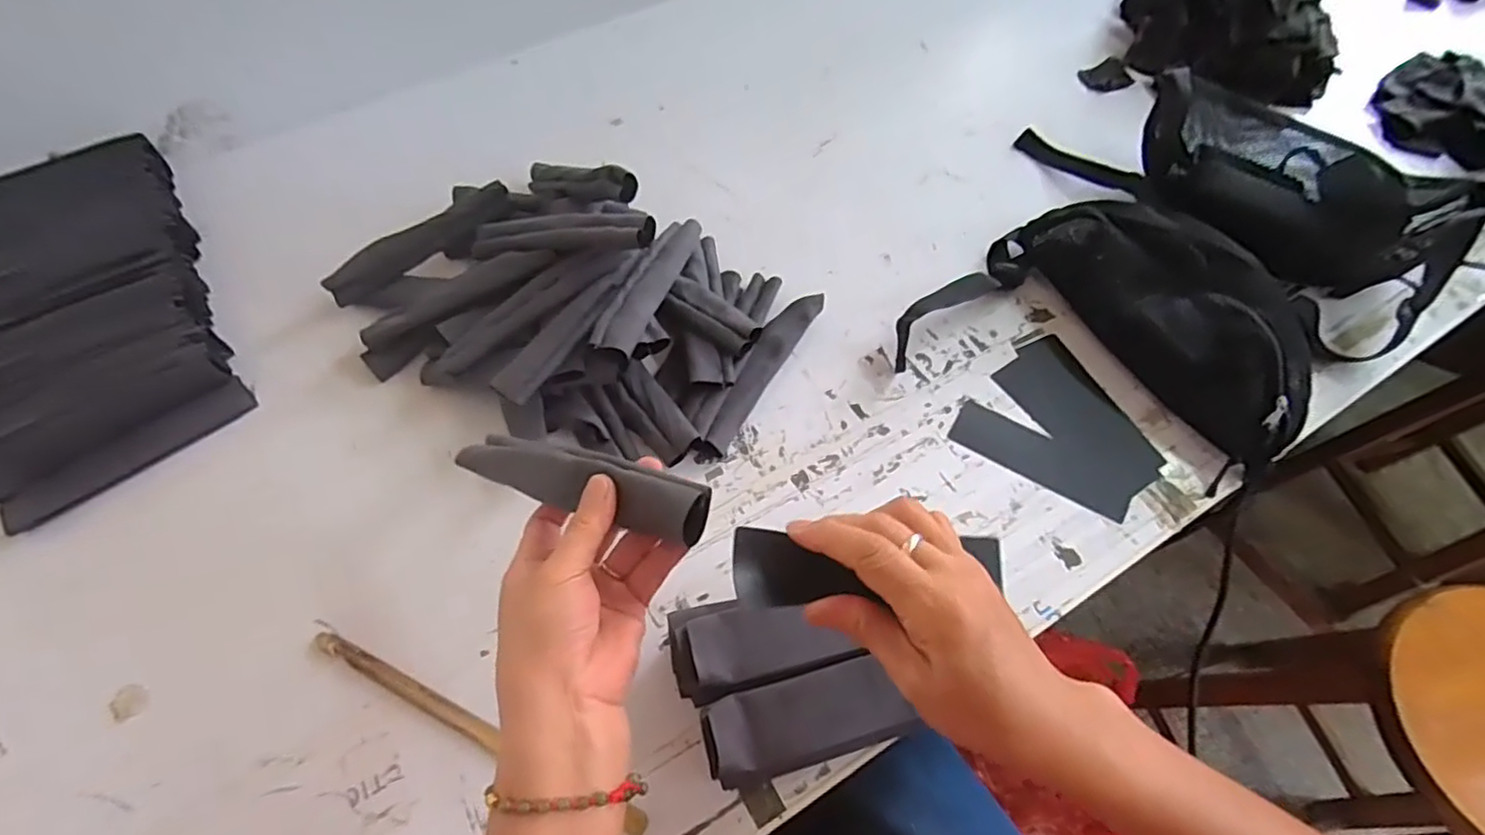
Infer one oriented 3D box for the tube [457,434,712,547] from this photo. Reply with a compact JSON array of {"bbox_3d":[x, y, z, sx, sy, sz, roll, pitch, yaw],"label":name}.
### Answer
[{"bbox_3d":[-0.099,0.035,0.390,0.184,0.027,0.033,9,58,31],"label":"tube"}]

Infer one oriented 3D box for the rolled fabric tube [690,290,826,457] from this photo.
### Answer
[{"bbox_3d":[0.017,-0.041,0.587,0.029,0.022,0.183,27,64,15],"label":"rolled fabric tube"}]

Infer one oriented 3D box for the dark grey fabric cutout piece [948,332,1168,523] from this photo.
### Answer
[{"bbox_3d":[0.279,0.007,0.569,0.142,0.006,0.146,-41,68,-20],"label":"dark grey fabric cutout piece"}]

